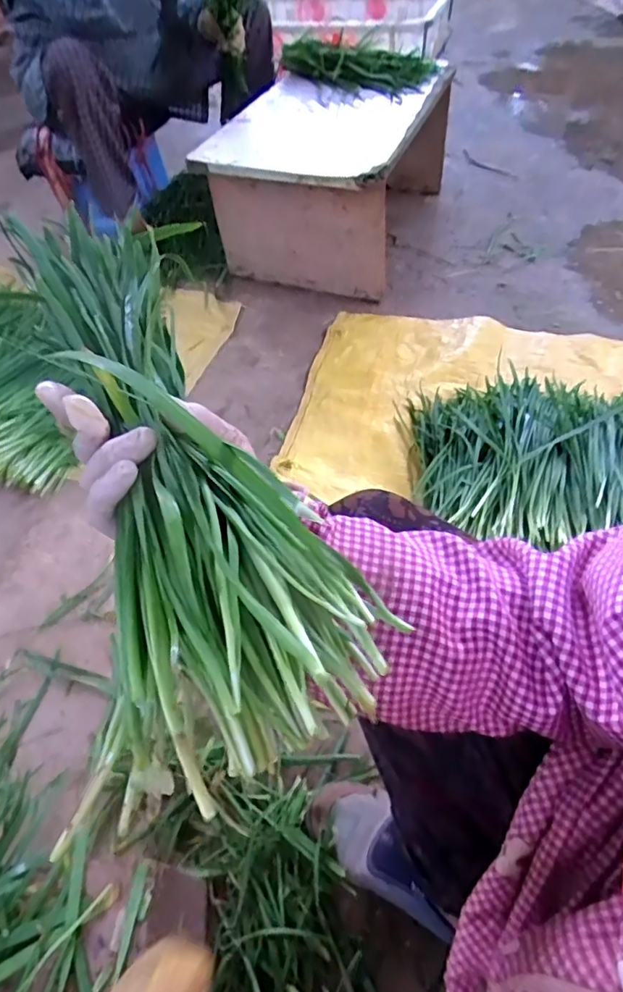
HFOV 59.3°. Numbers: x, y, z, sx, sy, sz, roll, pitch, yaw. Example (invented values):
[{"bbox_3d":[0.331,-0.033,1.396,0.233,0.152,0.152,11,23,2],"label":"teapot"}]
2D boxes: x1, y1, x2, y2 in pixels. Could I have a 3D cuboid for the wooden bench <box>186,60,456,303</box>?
[{"bbox_3d":[0.065,-0.752,1.292,0.376,0.319,0.654,14,54,15],"label":"wooden bench"}]

